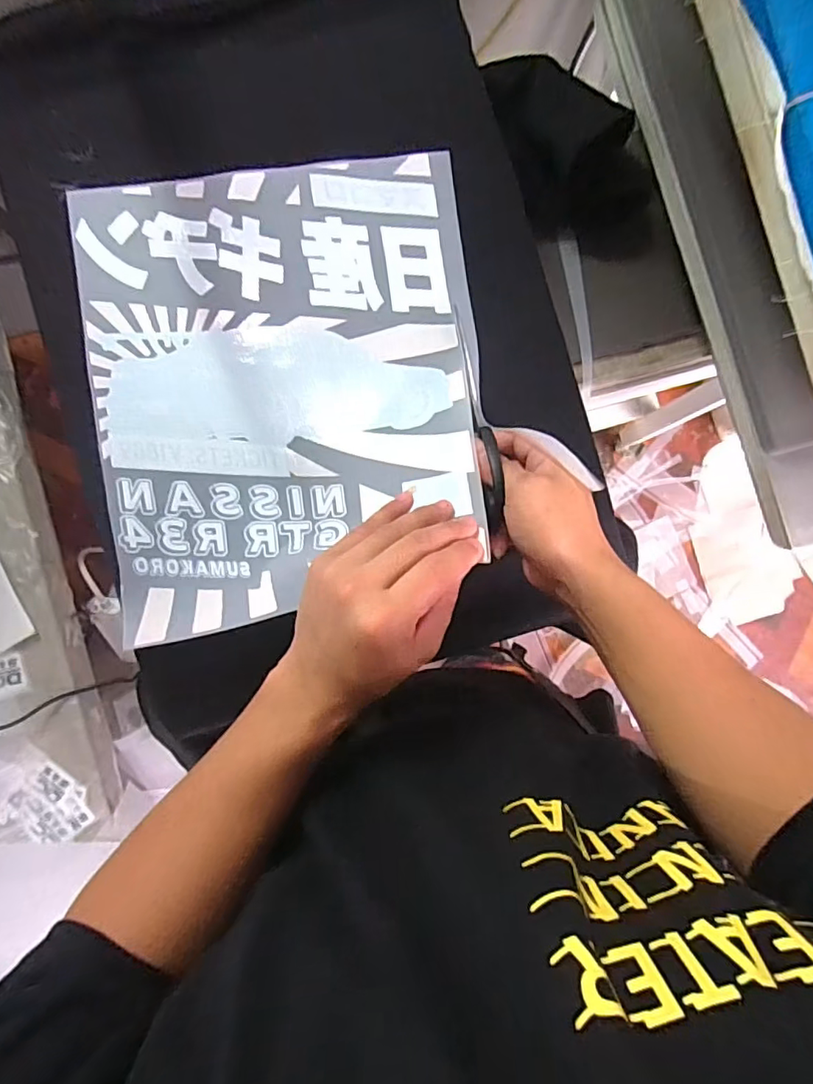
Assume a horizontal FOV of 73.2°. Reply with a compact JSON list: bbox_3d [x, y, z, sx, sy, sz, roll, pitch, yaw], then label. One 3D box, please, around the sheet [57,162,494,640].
[{"bbox_3d":[-0.095,-0.126,0.406,0.296,0.081,0.353,-9,88,-4],"label":"sheet"}]

